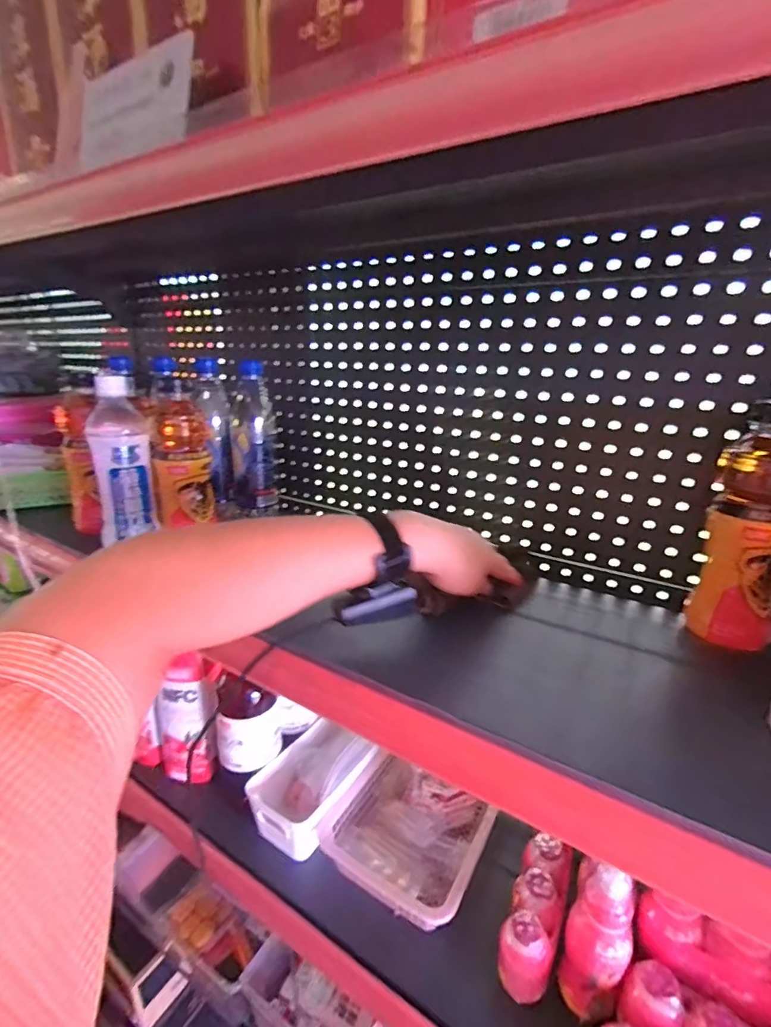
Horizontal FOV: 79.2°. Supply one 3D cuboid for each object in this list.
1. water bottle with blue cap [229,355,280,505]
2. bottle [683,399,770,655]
[{"bbox_3d":[-0.194,-0.111,0.665,0.064,0.193,0.074,-5,21,-18],"label":"water bottle with blue cap"},{"bbox_3d":[0.328,0.011,0.410,0.072,0.206,0.068,15,24,33],"label":"bottle"}]

